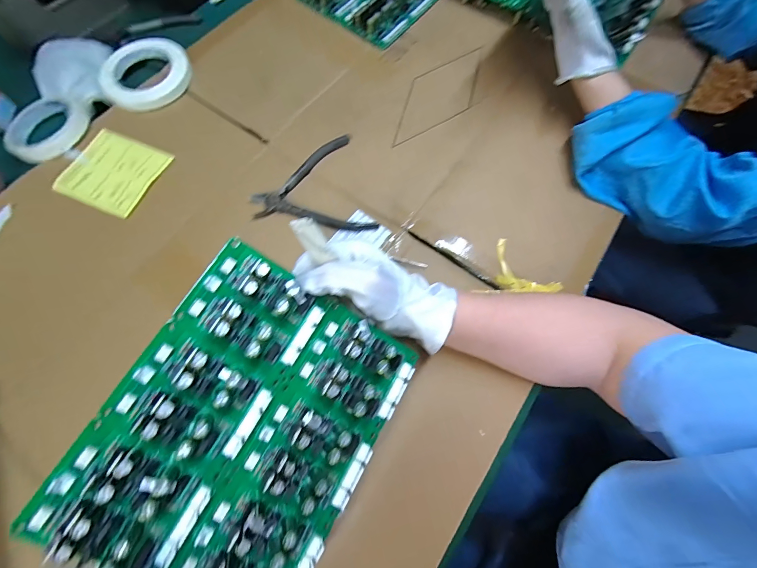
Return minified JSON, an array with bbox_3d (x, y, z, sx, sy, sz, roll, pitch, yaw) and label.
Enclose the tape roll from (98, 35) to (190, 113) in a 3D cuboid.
[{"bbox_3d":[-0.316,-0.288,0.454,0.113,0.014,0.121,0,71,-1],"label":"tape roll"}]

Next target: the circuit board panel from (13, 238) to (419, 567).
[{"bbox_3d":[-0.083,0.096,0.230,0.171,0.024,0.202,34,72,-14],"label":"circuit board panel"}]

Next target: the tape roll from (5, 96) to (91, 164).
[{"bbox_3d":[-0.430,-0.199,0.424,0.100,0.020,0.094,0,71,-1],"label":"tape roll"}]

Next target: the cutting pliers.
[{"bbox_3d":[-0.083,-0.108,0.400,0.134,0.016,0.132,-17,73,-7],"label":"cutting pliers"}]

